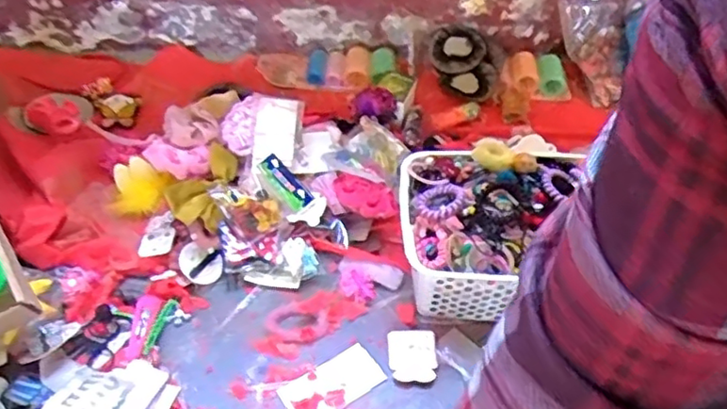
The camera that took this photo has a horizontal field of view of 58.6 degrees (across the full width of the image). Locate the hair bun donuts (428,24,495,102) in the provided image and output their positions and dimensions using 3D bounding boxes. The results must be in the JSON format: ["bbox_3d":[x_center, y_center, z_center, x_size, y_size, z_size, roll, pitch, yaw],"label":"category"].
[{"bbox_3d":[0.163,-0.229,1.065,0.097,0.058,0.143,-2,41,-7],"label":"hair bun donuts"}]

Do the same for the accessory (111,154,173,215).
[{"bbox_3d":[-0.280,-0.023,0.819,0.075,0.035,0.070,2,41,-2],"label":"accessory"}]

